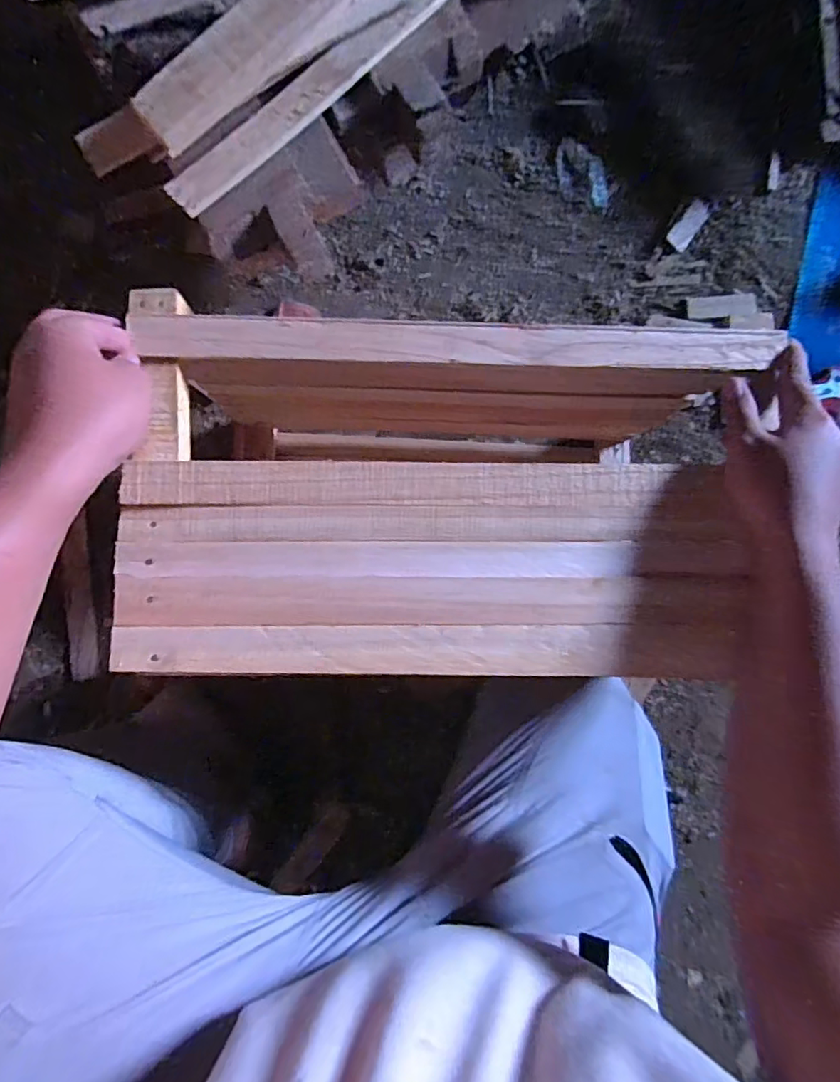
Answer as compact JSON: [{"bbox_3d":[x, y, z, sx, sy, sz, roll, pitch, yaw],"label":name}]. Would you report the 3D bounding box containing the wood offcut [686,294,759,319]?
[{"bbox_3d":[0.442,-0.344,0.798,0.097,0.010,0.038,-4,87,-4],"label":"wood offcut"}]

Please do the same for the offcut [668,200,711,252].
[{"bbox_3d":[0.395,-0.465,0.804,0.032,0.008,0.076,35,85,-1],"label":"offcut"}]

